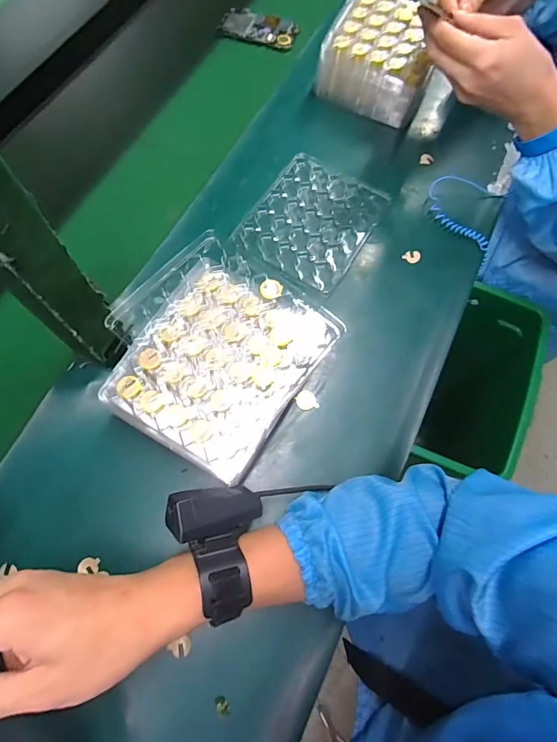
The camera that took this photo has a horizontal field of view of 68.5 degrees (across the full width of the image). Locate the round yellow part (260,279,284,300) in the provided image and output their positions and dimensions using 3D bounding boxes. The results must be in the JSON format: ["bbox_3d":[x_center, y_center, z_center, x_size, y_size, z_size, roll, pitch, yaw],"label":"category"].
[{"bbox_3d":[-0.006,-0.077,0.388,0.021,0.009,0.018,-13,69,-5],"label":"round yellow part"}]

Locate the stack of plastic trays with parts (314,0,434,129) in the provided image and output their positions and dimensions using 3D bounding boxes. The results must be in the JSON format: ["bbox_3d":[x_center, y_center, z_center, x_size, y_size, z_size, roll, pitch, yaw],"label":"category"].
[{"bbox_3d":[0.149,-0.447,0.578,0.146,0.080,0.163,23,71,9],"label":"stack of plastic trays with parts"}]

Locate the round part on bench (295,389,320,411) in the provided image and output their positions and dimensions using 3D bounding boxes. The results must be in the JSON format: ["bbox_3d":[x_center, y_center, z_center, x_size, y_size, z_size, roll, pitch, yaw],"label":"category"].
[{"bbox_3d":[0.029,0.032,0.431,0.021,0.004,0.022,0,69,0],"label":"round part on bench"}]

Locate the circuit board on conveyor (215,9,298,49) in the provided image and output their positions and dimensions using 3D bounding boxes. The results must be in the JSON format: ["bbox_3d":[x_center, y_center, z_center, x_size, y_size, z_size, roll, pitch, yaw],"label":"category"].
[{"bbox_3d":[-0.031,-0.552,0.657,0.124,0.006,0.060,21,79,7],"label":"circuit board on conveyor"}]

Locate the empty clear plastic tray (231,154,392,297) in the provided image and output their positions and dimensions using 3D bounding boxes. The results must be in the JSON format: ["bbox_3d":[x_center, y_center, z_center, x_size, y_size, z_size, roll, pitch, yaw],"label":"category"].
[{"bbox_3d":[0.043,-0.189,0.514,0.140,0.014,0.174,31,72,11],"label":"empty clear plastic tray"}]

